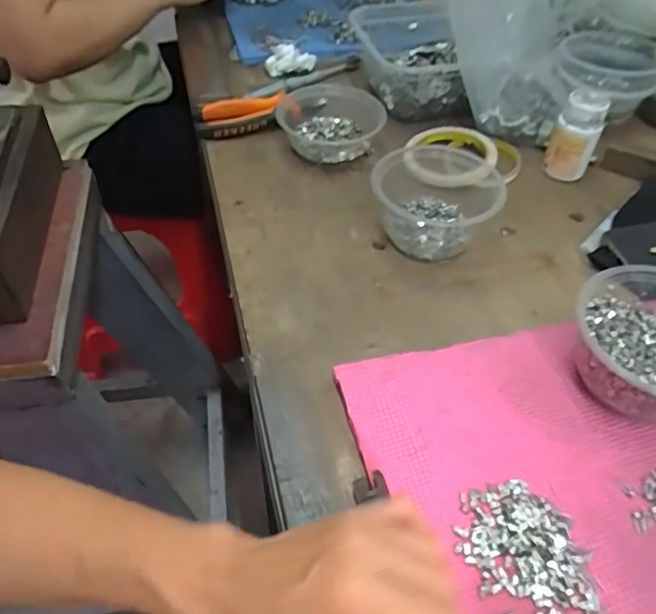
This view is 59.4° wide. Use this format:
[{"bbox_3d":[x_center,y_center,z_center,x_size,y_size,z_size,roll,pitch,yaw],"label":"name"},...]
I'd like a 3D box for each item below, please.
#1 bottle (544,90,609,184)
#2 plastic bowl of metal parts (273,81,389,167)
[{"bbox_3d":[0.248,-0.169,0.579,0.042,0.079,0.046,1,48,-2],"label":"bottle"},{"bbox_3d":[0.003,-0.197,0.609,0.109,0.034,0.100,1,48,-2],"label":"plastic bowl of metal parts"}]

